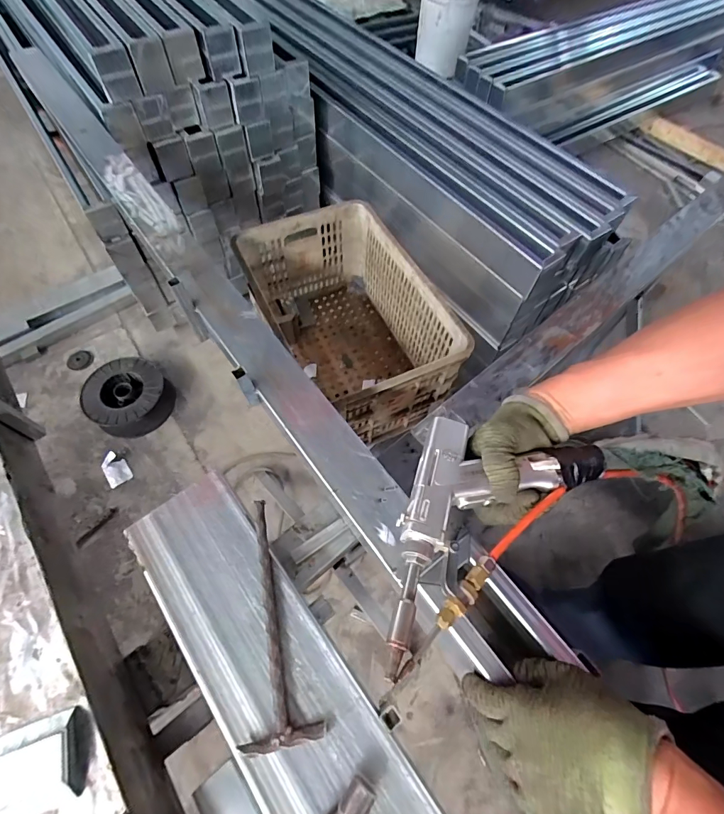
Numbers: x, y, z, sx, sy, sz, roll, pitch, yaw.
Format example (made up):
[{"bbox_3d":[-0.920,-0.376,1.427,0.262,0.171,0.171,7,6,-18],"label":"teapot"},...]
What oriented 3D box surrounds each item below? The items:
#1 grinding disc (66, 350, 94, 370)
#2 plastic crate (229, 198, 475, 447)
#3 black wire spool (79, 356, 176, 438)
[{"bbox_3d":[-1.041,-0.174,1.474,0.088,0.008,0.079,-39,69,-20],"label":"grinding disc"},{"bbox_3d":[-0.040,-0.188,0.982,0.349,0.281,0.508,-22,64,-13],"label":"plastic crate"},{"bbox_3d":[-0.787,-0.029,1.359,0.244,0.134,0.253,1,61,-1],"label":"black wire spool"}]

